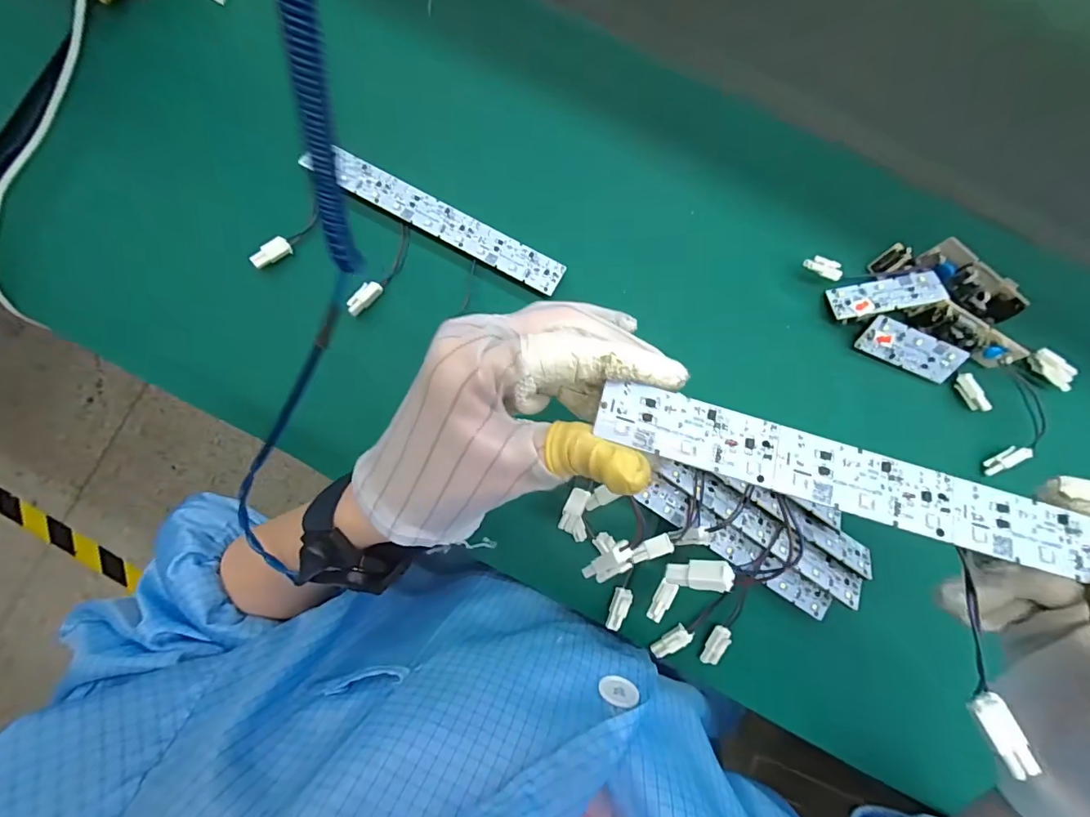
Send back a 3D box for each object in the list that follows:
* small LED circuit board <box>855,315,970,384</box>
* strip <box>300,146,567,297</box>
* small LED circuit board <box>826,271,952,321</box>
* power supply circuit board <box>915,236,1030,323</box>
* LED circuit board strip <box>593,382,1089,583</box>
[{"bbox_3d":[0.240,-0.038,0.308,0.063,0.004,0.025,22,126,-3],"label":"small LED circuit board"},{"bbox_3d":[-0.073,-0.130,0.319,0.187,0.004,0.025,28,77,3],"label":"strip"},{"bbox_3d":[0.223,-0.074,0.308,0.064,0.004,0.025,-8,63,12],"label":"small LED circuit board"},{"bbox_3d":[0.272,-0.080,0.300,0.065,0.022,0.019,39,87,2],"label":"power supply circuit board"},{"bbox_3d":[0.108,0.025,0.164,0.181,0.006,0.023,16,86,0],"label":"LED circuit board strip"}]

